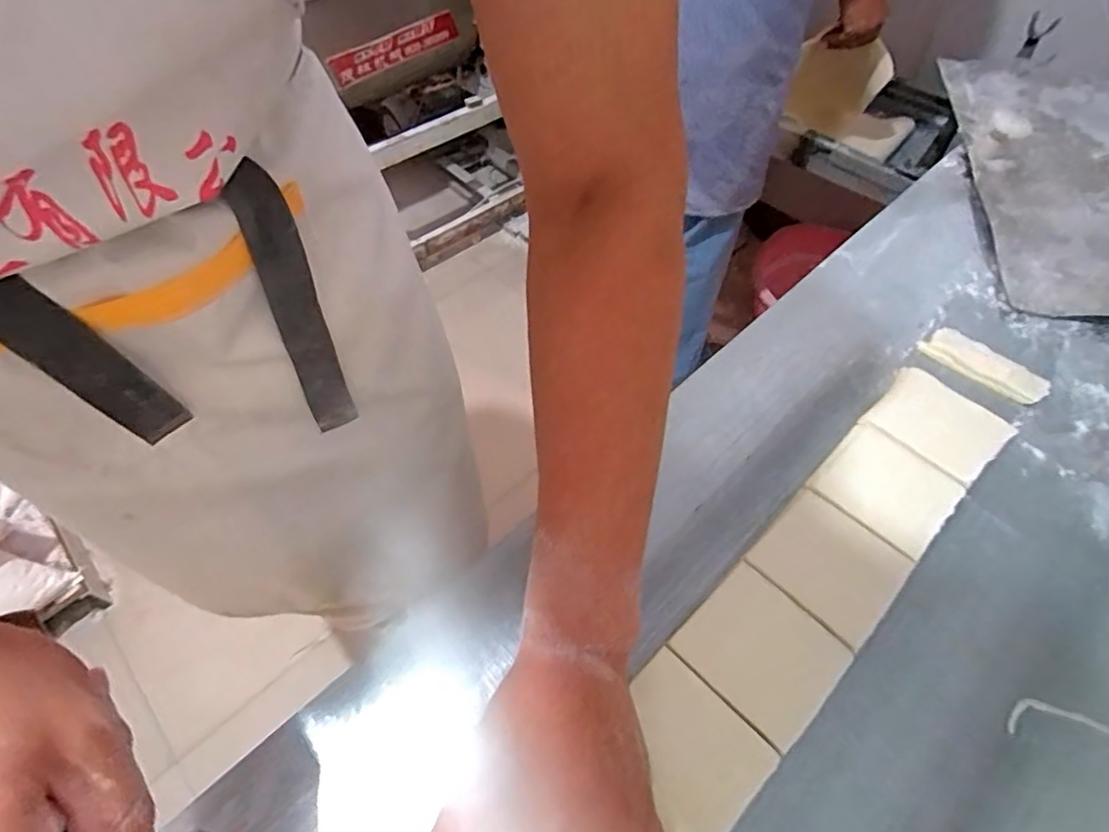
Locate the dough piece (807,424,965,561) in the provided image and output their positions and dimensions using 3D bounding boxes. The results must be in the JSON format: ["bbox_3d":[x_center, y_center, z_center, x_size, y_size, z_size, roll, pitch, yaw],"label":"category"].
[{"bbox_3d":[0.233,0.052,0.415,0.078,0.017,0.081,38,63,23],"label":"dough piece"}]

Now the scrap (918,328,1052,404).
[{"bbox_3d":[0.349,-0.041,0.476,0.091,0.011,0.031,39,64,23],"label":"scrap"}]

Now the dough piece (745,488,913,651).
[{"bbox_3d":[0.177,0.096,0.382,0.078,0.018,0.075,39,64,23],"label":"dough piece"}]

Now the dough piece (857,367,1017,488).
[{"bbox_3d":[0.289,0.006,0.444,0.079,0.018,0.083,-36,63,-22],"label":"dough piece"}]

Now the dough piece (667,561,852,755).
[{"bbox_3d":[0.122,0.141,0.351,0.073,0.015,0.079,-38,64,-23],"label":"dough piece"}]

